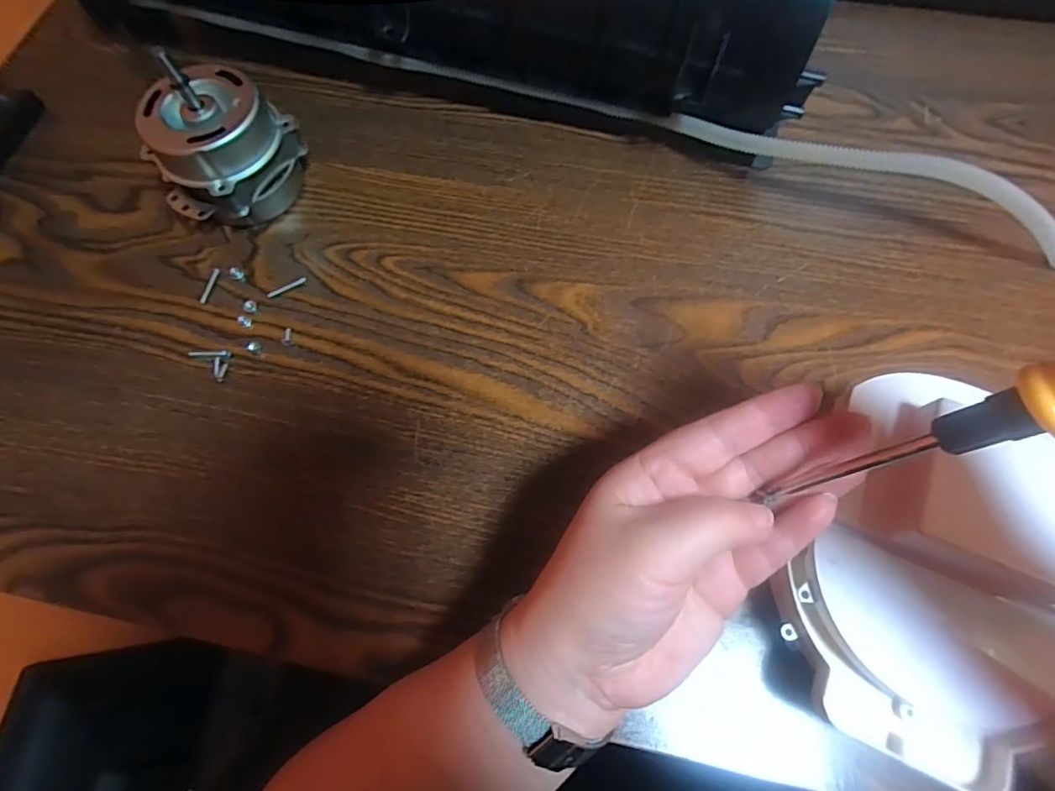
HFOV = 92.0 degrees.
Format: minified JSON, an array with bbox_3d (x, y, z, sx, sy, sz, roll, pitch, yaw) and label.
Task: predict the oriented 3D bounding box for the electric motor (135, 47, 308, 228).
[{"bbox_3d":[-0.204,-0.162,0.338,0.072,0.085,0.087,28,73,11],"label":"electric motor"}]

